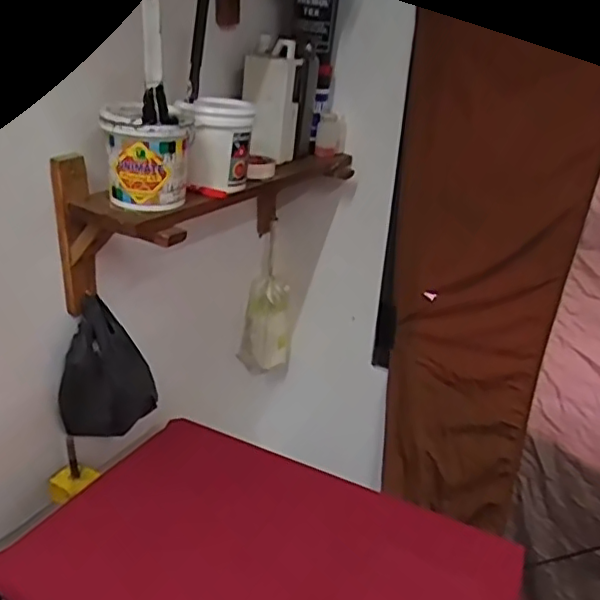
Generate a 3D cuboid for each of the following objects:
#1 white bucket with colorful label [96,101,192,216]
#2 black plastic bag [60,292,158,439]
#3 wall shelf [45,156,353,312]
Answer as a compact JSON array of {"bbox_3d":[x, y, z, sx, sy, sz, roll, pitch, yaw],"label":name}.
[{"bbox_3d":[-0.209,-0.197,0.849,0.112,0.128,0.114,0,24,-11],"label":"white bucket with colorful label"},{"bbox_3d":[-0.318,0.119,1.010,0.149,0.213,0.064,1,24,-8],"label":"black plastic bag"},{"bbox_3d":[-0.139,-0.146,1.093,0.252,0.217,0.583,19,28,30],"label":"wall shelf"}]

